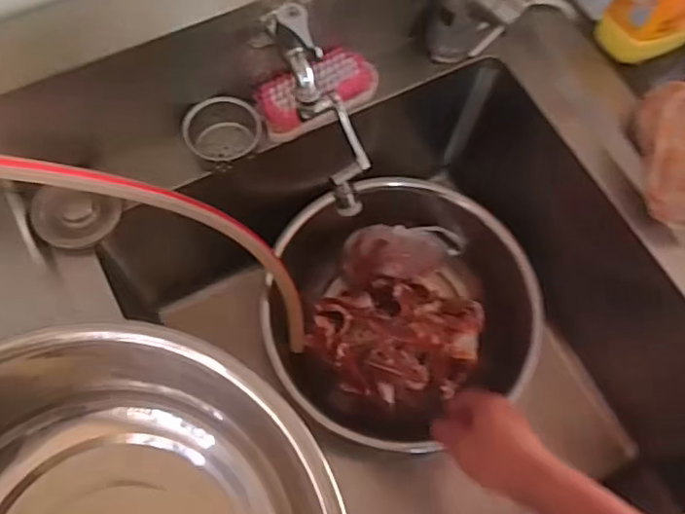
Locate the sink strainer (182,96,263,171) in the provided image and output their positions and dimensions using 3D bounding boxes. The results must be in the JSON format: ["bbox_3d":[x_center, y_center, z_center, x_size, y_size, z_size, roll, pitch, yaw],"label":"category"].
[{"bbox_3d":[-0.124,-0.126,0.625,0.072,0.045,0.072,1,68,-2],"label":"sink strainer"}]

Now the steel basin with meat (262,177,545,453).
[{"bbox_3d":[0.075,0.071,0.807,0.312,0.136,0.326,-39,75,-16],"label":"steel basin with meat"}]

